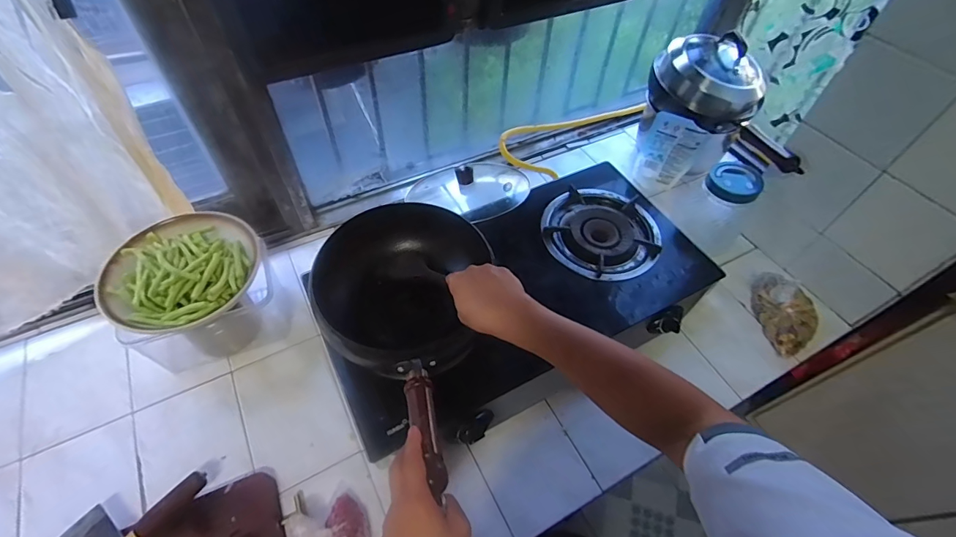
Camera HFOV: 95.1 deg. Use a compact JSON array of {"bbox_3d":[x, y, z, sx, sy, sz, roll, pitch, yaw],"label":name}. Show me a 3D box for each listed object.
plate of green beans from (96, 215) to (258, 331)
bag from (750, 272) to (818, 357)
[{"bbox_3d":[-0.439,-0.002,0.648,0.193,0.044,0.205,1,54,-2],"label":"plate of green beans"},{"bbox_3d":[0.566,0.075,0.801,0.088,0.053,0.153,-3,55,-5],"label":"bag"}]

